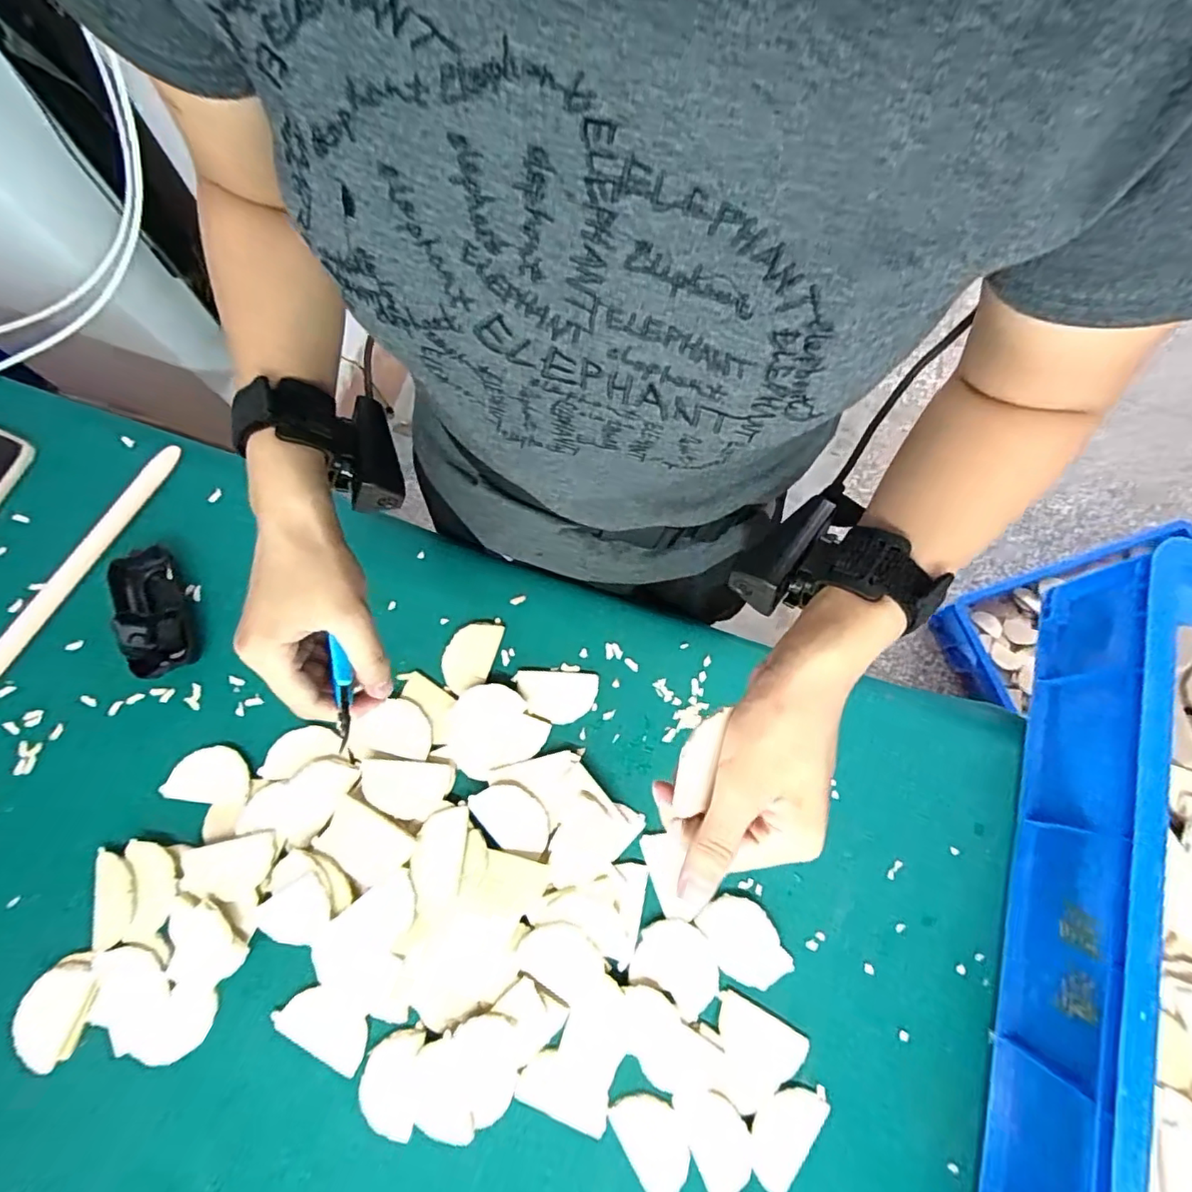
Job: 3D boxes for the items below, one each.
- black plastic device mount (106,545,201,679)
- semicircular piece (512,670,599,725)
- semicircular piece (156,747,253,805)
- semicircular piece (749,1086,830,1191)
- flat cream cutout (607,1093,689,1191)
[{"bbox_3d":[-0.382,0.014,0.484,0.052,0.028,0.108,-22,79,-6],"label":"black plastic device mount"},{"bbox_3d":[-0.035,0.087,0.484,0.070,0.010,0.043,3,77,-1],"label":"semicircular piece"},{"bbox_3d":[-0.317,0.147,0.460,0.066,0.005,0.044,6,77,0],"label":"semicircular piece"},{"bbox_3d":[0.139,0.396,0.413,0.044,0.005,0.072,37,79,7],"label":"semicircular piece"},{"bbox_3d":[0.043,0.402,0.411,0.043,0.004,0.070,-32,78,-1],"label":"flat cream cutout"}]

